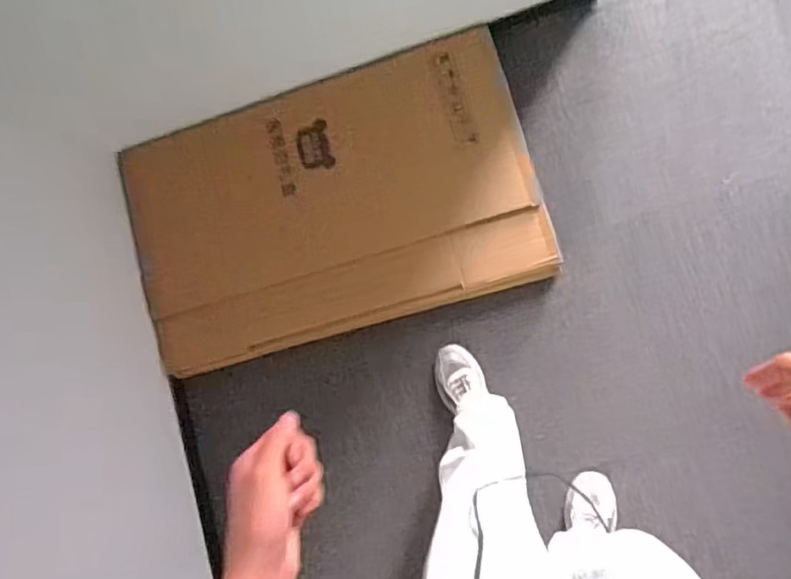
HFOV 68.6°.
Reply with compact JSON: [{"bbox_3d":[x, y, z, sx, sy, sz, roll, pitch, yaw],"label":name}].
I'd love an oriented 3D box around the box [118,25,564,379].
[{"bbox_3d":[-0.149,-0.194,1.357,0.910,0.077,0.576,-16,83,4],"label":"box"}]

